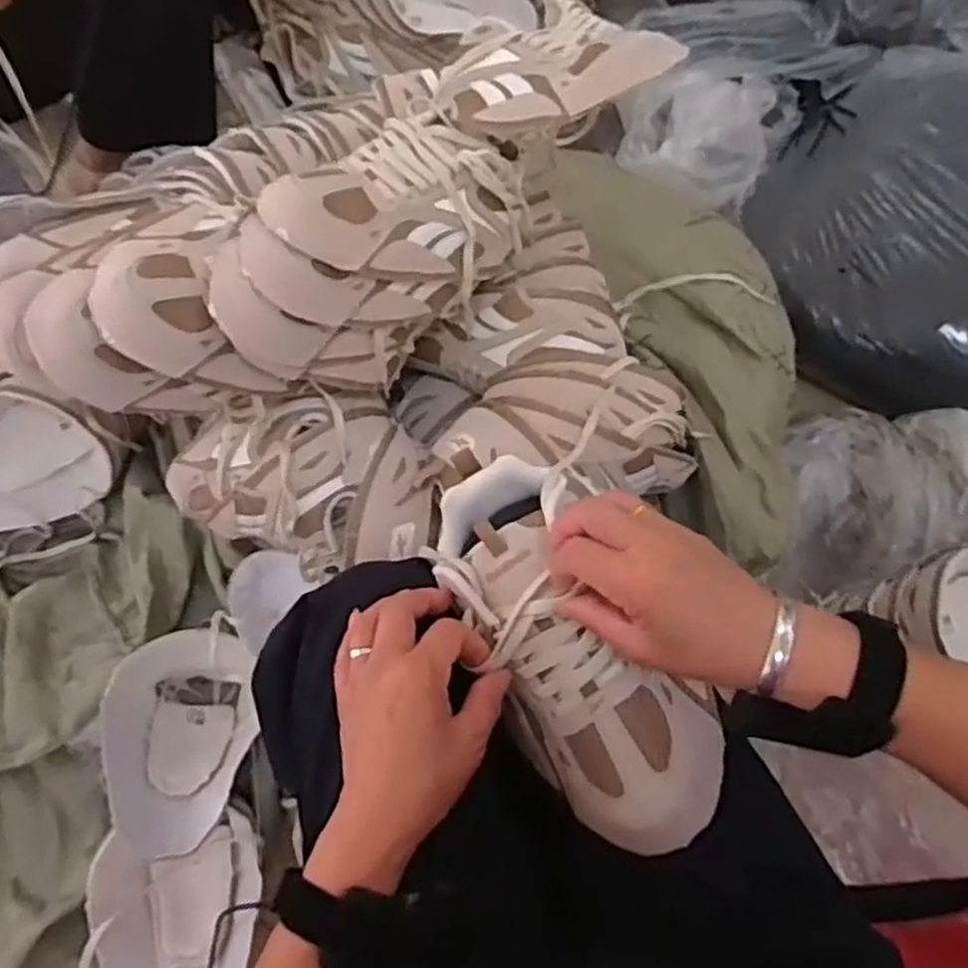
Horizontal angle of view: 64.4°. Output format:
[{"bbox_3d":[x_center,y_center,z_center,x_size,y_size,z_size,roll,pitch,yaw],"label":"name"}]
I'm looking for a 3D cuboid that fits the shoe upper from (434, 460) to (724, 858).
[{"bbox_3d":[0.053,0.094,0.474,0.105,0.067,0.248,-25,67,-9],"label":"shoe upper"}]

